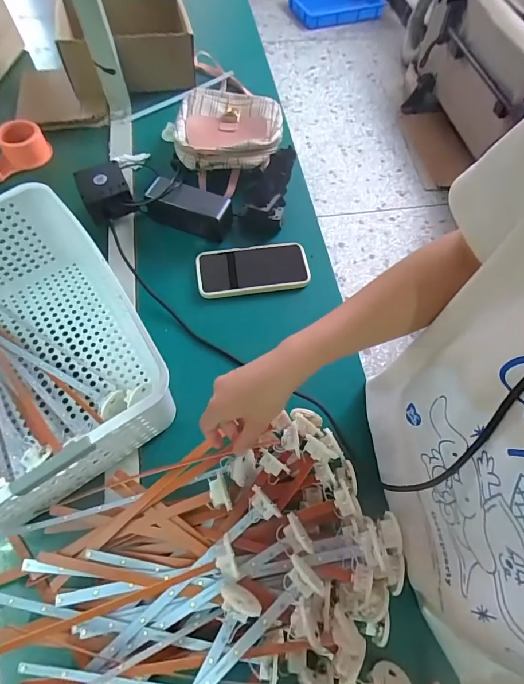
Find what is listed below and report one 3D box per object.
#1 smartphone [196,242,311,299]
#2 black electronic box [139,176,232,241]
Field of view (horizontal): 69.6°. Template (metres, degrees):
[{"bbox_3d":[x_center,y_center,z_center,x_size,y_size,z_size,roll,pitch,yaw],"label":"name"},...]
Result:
[{"bbox_3d":[-0.013,-0.112,0.576,0.166,0.011,0.081,-6,63,-5],"label":"smartphone"},{"bbox_3d":[-0.118,-0.211,0.595,0.146,0.053,0.051,20,63,8],"label":"black electronic box"}]

